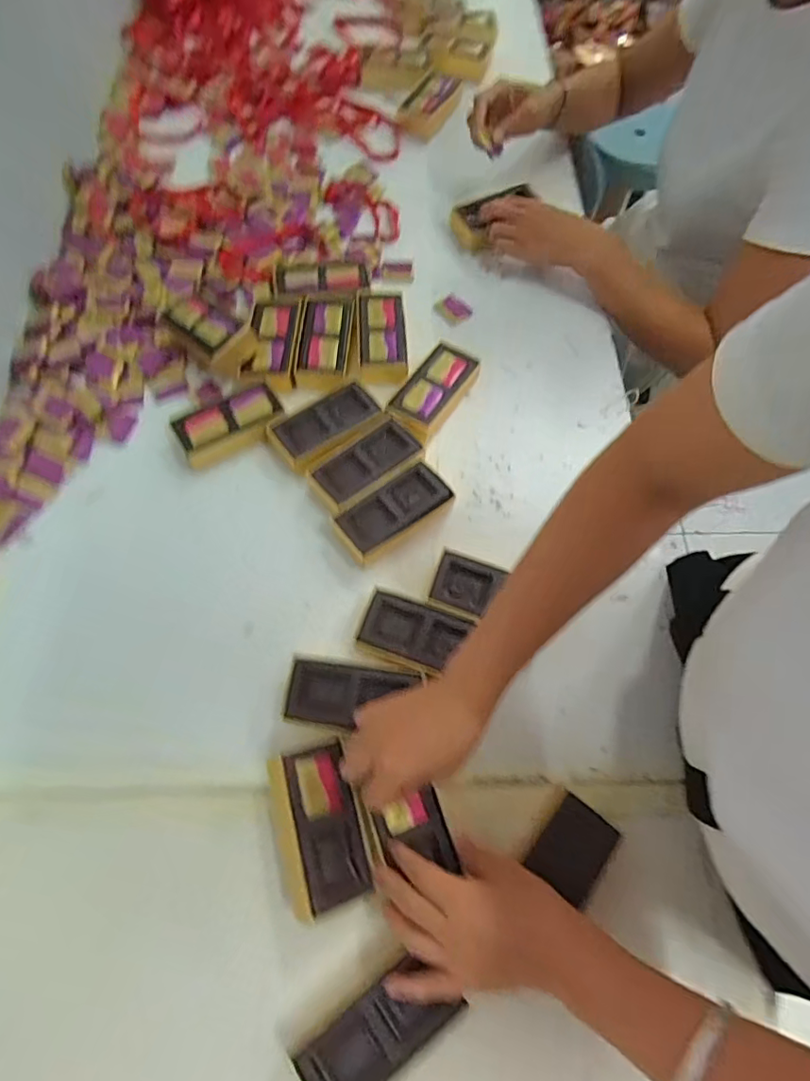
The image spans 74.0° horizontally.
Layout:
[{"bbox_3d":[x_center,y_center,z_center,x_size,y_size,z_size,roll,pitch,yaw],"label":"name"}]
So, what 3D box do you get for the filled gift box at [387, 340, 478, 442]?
[{"bbox_3d":[0.030,-0.163,0.590,0.057,0.027,0.121,30,69,10],"label":"filled gift box"}]

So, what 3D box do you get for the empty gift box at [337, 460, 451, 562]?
[{"bbox_3d":[-0.013,-0.027,0.532,0.111,0.031,0.052,-36,73,-16],"label":"empty gift box"}]

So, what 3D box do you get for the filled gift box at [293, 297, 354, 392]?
[{"bbox_3d":[-0.091,-0.225,0.607,0.056,0.024,0.118,4,67,-1],"label":"filled gift box"}]

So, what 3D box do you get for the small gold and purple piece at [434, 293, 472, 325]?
[{"bbox_3d":[0.058,-0.285,0.662,0.040,0.006,0.042,-40,74,-17],"label":"small gold and purple piece"}]

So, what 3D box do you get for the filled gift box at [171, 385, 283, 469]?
[{"bbox_3d":[-0.182,-0.118,0.563,0.105,0.030,0.057,-20,69,-10],"label":"filled gift box"}]

